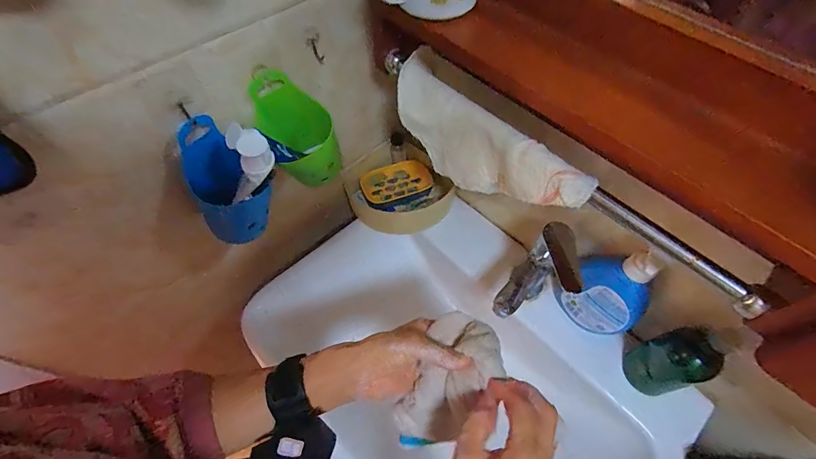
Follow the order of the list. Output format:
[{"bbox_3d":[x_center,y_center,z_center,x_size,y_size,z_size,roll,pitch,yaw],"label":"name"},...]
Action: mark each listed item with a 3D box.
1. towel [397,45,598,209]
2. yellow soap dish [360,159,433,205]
[{"bbox_3d":[0.086,-0.090,0.455,0.253,0.119,0.036,39,65,20],"label":"towel"},{"bbox_3d":[-0.019,-0.087,0.723,0.132,0.021,0.081,-18,60,-12],"label":"yellow soap dish"}]

